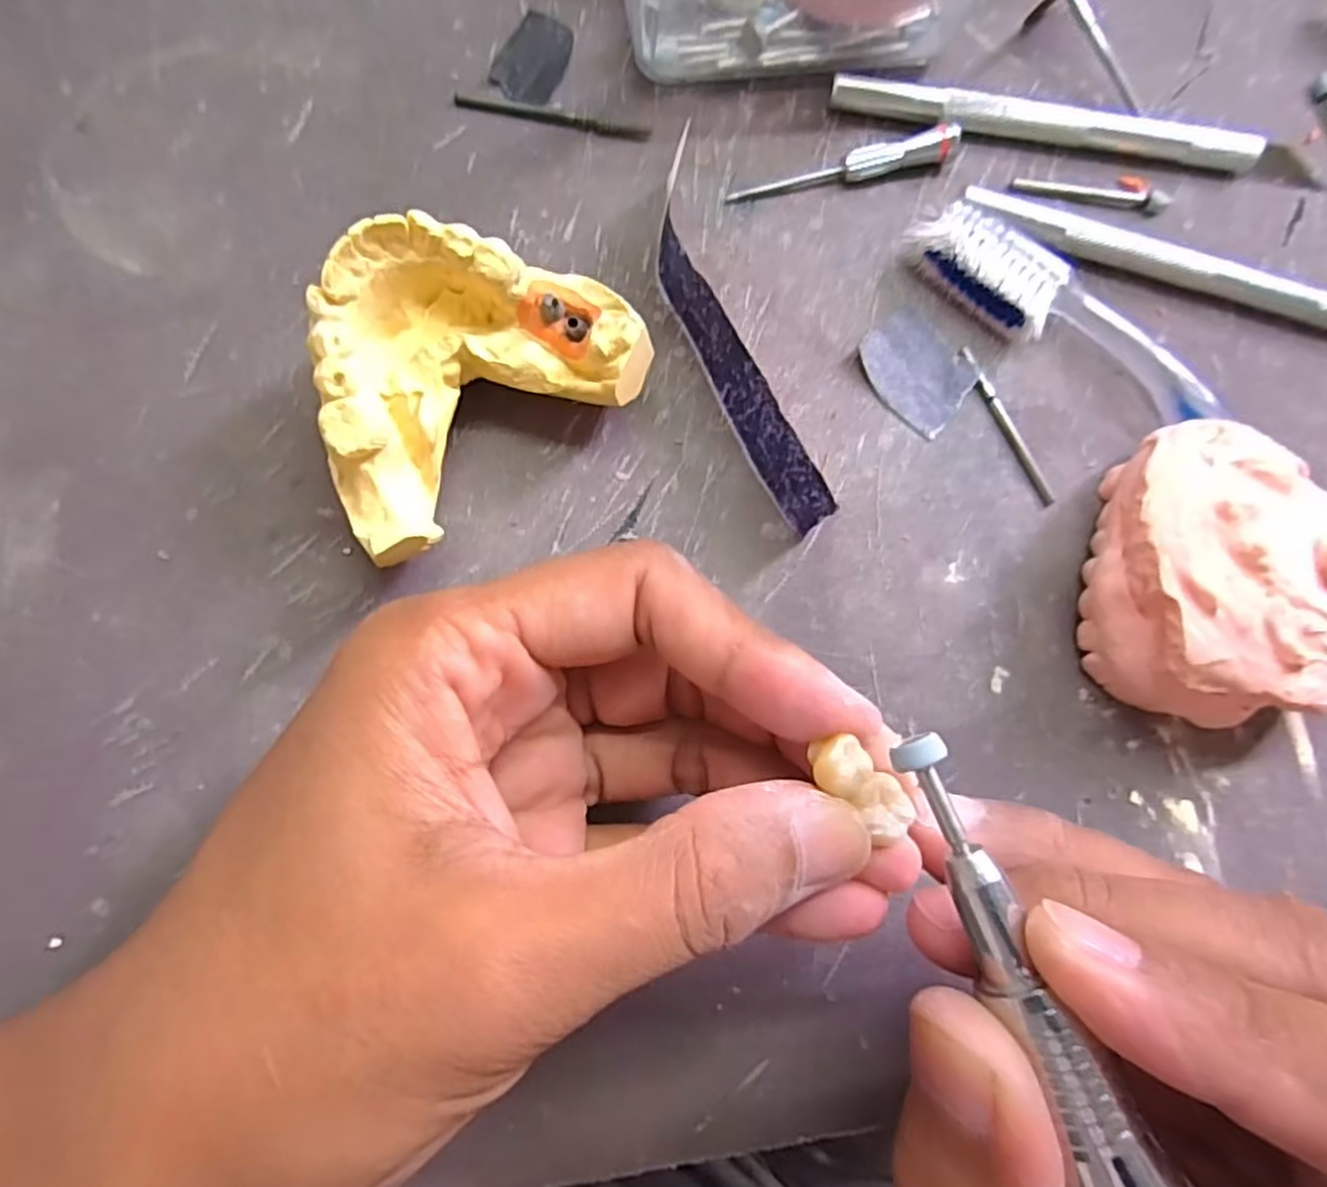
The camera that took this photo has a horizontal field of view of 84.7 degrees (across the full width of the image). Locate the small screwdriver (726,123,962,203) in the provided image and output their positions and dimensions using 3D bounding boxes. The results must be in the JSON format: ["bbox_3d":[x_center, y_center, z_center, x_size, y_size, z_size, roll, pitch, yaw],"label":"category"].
[{"bbox_3d":[0.046,-0.108,0.184,0.059,0.009,0.006,-14,84,-6],"label":"small screwdriver"}]

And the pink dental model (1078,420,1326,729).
[{"bbox_3d":[0.121,-0.003,0.163,0.047,0.033,0.064,-20,85,-7],"label":"pink dental model"}]

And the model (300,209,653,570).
[{"bbox_3d":[-0.044,-0.045,0.154,0.069,0.034,0.051,-42,88,-8],"label":"model"}]

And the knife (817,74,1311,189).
[{"bbox_3d":[0.111,-0.121,0.191,0.135,0.009,0.007,6,82,-4],"label":"knife"}]

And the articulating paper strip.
[{"bbox_3d":[0.017,-0.063,0.171,0.019,0.016,0.100,-25,85,-7],"label":"articulating paper strip"}]

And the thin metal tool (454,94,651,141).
[{"bbox_3d":[-0.028,-0.120,0.182,0.048,0.004,0.004,9,82,-4],"label":"thin metal tool"}]

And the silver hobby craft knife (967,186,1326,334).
[{"bbox_3d":[0.143,-0.081,0.189,0.135,0.008,0.008,14,82,-3],"label":"silver hobby craft knife"}]

